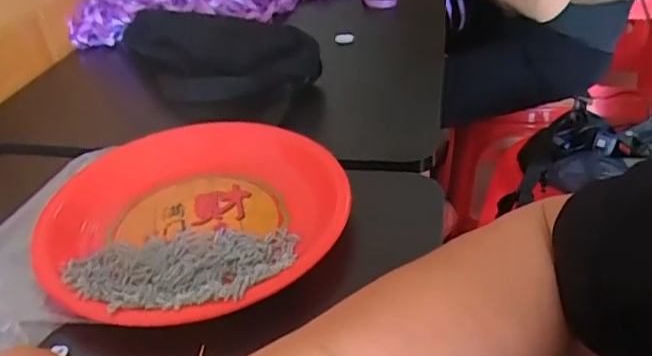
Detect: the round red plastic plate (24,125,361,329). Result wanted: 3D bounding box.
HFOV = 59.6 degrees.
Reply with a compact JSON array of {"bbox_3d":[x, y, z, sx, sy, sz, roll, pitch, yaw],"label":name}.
[{"bbox_3d":[-0.095,0.024,0.433,0.222,0.037,0.220,-3,35,2],"label":"round red plastic plate"}]

